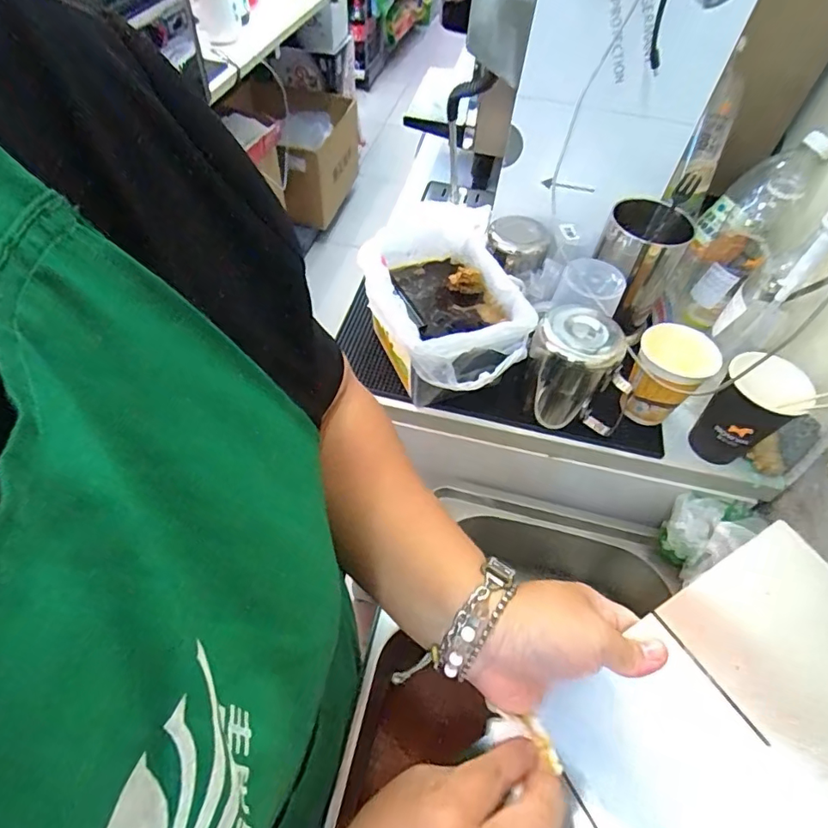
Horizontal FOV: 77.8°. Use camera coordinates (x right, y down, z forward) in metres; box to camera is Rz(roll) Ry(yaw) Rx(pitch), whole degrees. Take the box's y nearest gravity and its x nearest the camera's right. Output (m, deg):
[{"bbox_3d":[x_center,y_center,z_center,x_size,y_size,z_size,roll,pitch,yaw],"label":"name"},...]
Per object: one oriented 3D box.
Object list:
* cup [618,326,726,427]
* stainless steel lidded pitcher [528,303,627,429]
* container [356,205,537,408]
[{"bbox_3d":[0.293,-0.035,0.618,0.081,0.122,0.093,32,57,19],"label":"cup"},{"bbox_3d":[0.183,-0.048,0.624,0.094,0.150,0.083,25,55,14],"label":"stainless steel lidded pitcher"},{"bbox_3d":[0.032,-0.117,0.639,0.170,0.107,0.228,-17,56,-16],"label":"container"}]

